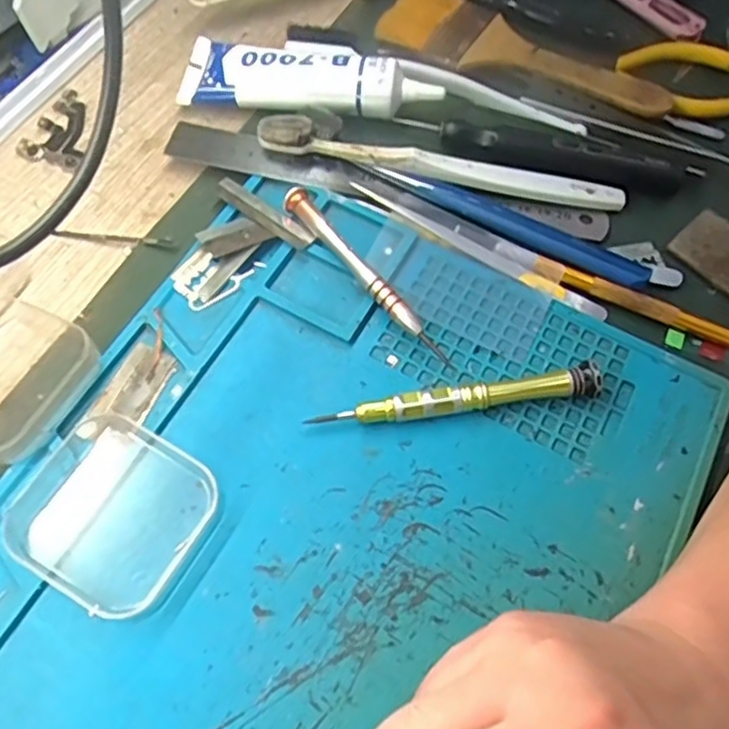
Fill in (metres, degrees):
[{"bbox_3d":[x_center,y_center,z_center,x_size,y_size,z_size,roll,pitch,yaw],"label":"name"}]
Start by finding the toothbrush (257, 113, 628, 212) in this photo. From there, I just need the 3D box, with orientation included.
[{"bbox_3d":[0.040,-0.103,0.330,0.182,0.014,0.019,9,64,1],"label":"toothbrush"}]

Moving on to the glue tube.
[{"bbox_3d":[-0.029,-0.153,0.352,0.134,0.027,0.045,6,64,0],"label":"glue tube"}]

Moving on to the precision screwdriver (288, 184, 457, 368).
[{"bbox_3d":[-0.001,-0.042,0.308,0.011,0.012,0.109,-35,70,-18],"label":"precision screwdriver"}]

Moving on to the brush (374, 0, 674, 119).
[{"bbox_3d":[0.092,-0.180,0.378,0.165,0.007,0.065,21,65,8],"label":"brush"}]

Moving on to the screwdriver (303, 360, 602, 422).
[{"bbox_3d":[0.040,0.013,0.283,0.121,0.017,0.015,-6,64,-6],"label":"screwdriver"}]

